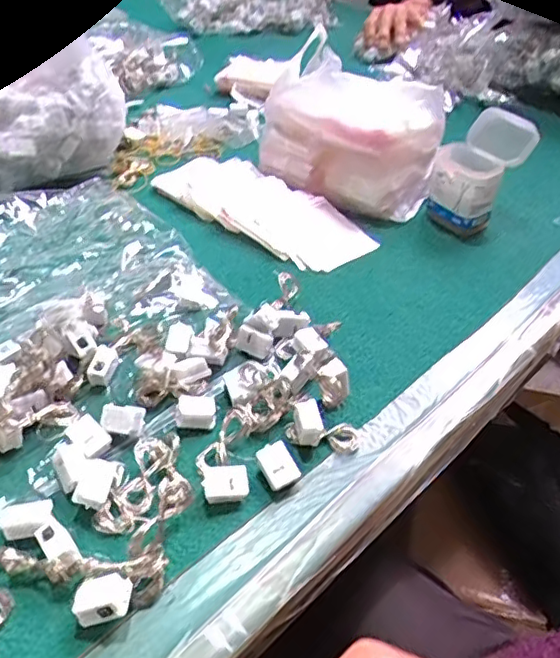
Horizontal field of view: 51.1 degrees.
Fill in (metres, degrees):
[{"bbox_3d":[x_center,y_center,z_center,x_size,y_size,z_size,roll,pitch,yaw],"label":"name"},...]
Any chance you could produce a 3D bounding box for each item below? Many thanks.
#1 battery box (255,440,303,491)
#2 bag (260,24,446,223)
[{"bbox_3d":[-0.001,0.089,0.380,0.020,0.018,0.027,-22,49,-23],"label":"battery box"},{"bbox_3d":[0.064,-0.212,0.610,0.119,0.122,0.193,-33,52,-31],"label":"bag"}]

